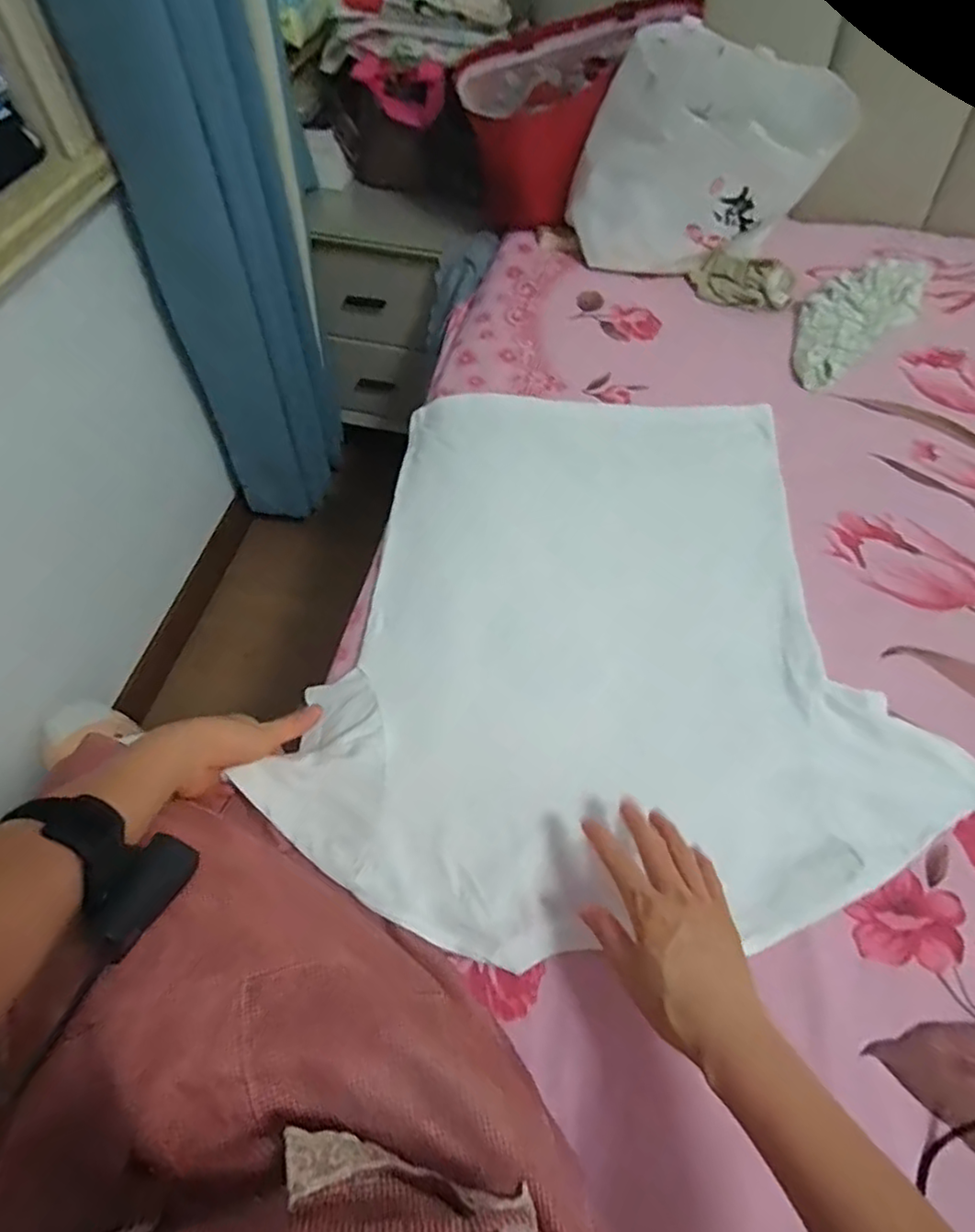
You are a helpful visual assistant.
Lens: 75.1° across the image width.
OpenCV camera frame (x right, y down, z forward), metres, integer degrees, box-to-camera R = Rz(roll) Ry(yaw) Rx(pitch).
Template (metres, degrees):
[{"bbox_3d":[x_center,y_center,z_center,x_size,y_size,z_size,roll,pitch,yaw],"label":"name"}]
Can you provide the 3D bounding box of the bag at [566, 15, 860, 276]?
[{"bbox_3d":[0.289,-0.617,0.870,0.321,0.253,0.154,-8,61,-6],"label":"bag"}]

